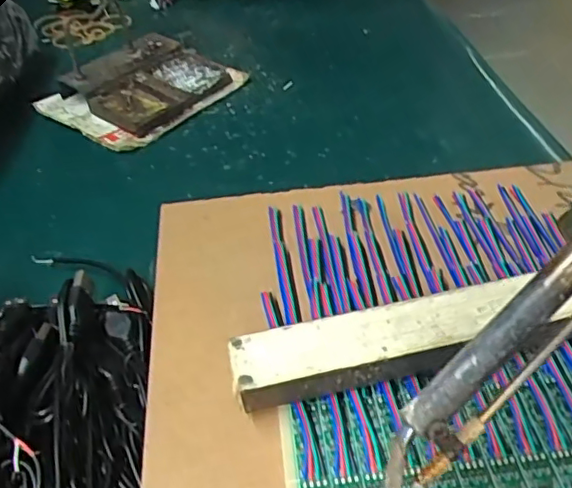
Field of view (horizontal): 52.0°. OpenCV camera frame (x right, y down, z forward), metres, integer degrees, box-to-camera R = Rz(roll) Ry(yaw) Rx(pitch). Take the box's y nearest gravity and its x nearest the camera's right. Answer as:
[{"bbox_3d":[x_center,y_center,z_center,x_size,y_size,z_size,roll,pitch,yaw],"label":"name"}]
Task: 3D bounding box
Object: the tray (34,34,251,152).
[{"bbox_3d":[-0.126,-0.145,0.525,0.114,0.029,0.148,26,47,31],"label":"tray"}]

